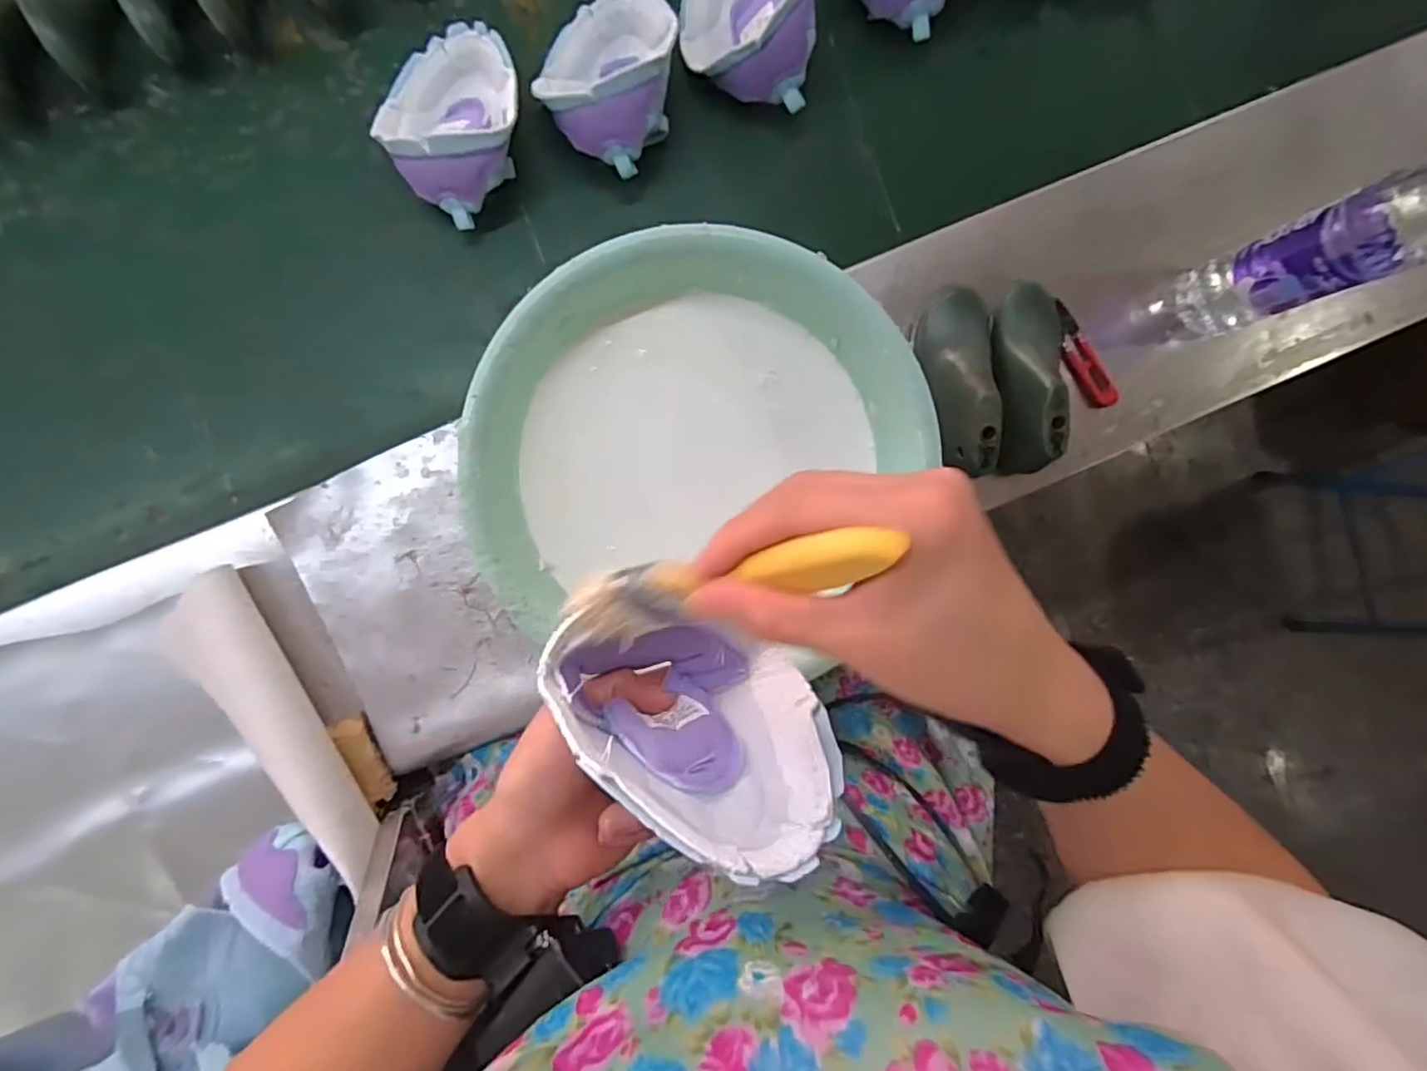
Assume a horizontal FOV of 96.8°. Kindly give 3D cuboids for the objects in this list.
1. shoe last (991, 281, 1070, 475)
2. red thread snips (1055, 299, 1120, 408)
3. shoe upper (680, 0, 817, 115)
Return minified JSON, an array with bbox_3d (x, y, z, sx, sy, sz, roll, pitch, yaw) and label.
[{"bbox_3d":[0.258,-0.134,0.520,0.051,0.063,0.157,9,90,-5],"label":"shoe last"},{"bbox_3d":[0.322,-0.158,0.553,0.023,0.016,0.098,-31,94,-4],"label":"red thread snips"},{"bbox_3d":[0.028,-0.430,0.509,0.103,0.077,0.137,4,89,-4],"label":"shoe upper"}]

